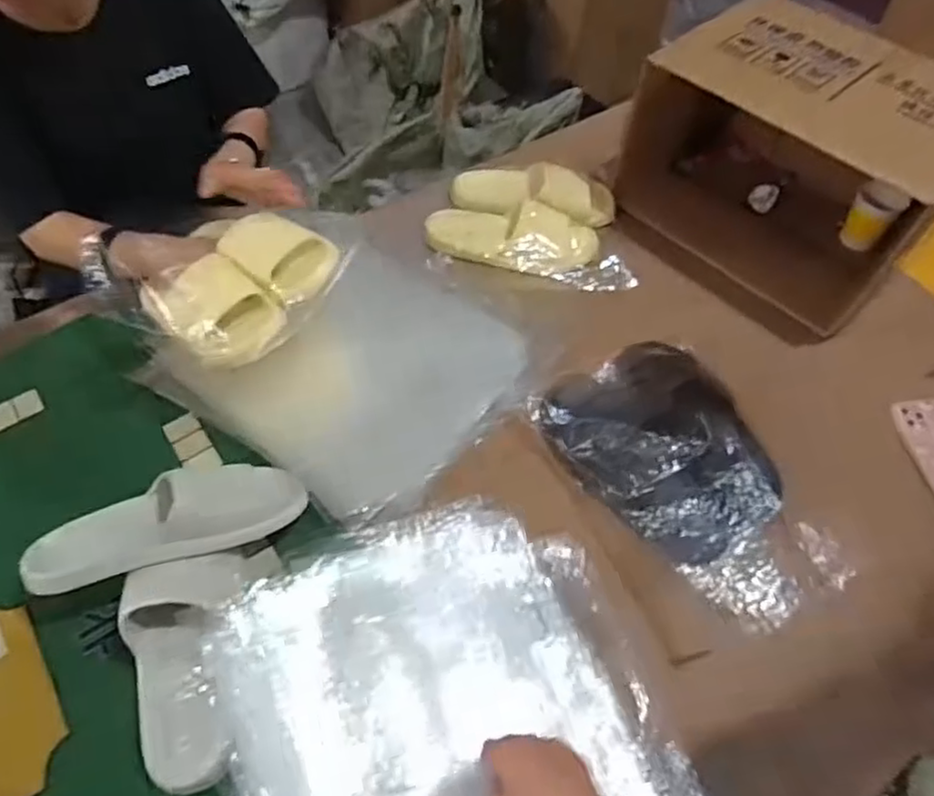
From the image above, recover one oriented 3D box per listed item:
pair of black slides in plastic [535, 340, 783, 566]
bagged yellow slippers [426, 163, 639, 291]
[{"bbox_3d":[0.228,0.045,0.778,0.190,0.131,0.277,-27,60,-19],"label":"pair of black slides in plastic"},{"bbox_3d":[0.101,-0.270,1.025,0.300,0.057,0.227,12,55,7],"label":"bagged yellow slippers"}]

